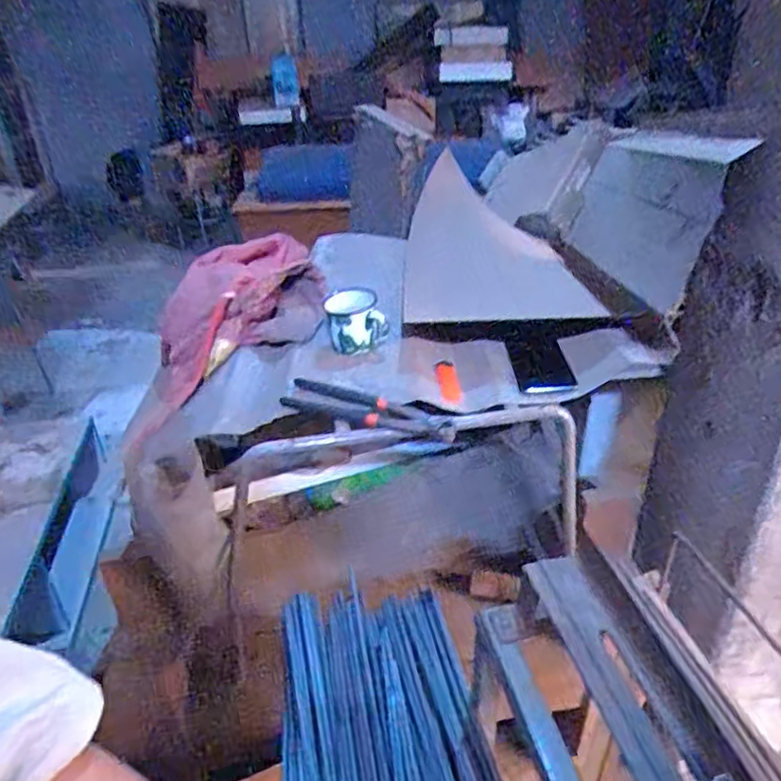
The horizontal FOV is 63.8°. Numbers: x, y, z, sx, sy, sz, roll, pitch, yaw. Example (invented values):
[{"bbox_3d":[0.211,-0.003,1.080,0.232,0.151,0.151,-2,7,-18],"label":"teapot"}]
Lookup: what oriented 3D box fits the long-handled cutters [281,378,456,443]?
[{"bbox_3d":[-0.030,0.026,0.780,0.222,0.031,0.055,16,34,29],"label":"long-handled cutters"}]

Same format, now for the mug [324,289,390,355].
[{"bbox_3d":[-0.049,-0.098,0.879,0.080,0.068,0.082,-7,30,-8],"label":"mug"}]

